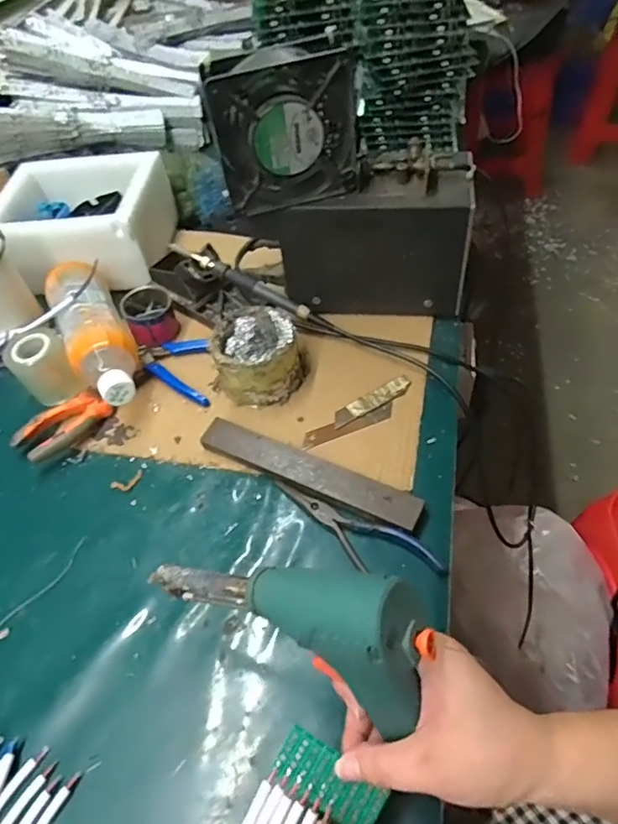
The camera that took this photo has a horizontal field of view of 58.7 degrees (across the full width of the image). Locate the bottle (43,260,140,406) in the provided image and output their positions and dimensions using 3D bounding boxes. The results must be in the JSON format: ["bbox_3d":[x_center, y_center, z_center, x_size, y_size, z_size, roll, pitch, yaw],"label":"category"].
[{"bbox_3d":[-0.223,-0.084,0.568,0.064,0.059,0.211,-25,51,-14],"label":"bottle"}]

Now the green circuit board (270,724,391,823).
[{"bbox_3d":[0.011,0.208,0.309,0.063,0.007,0.028,33,77,7],"label":"green circuit board"}]

